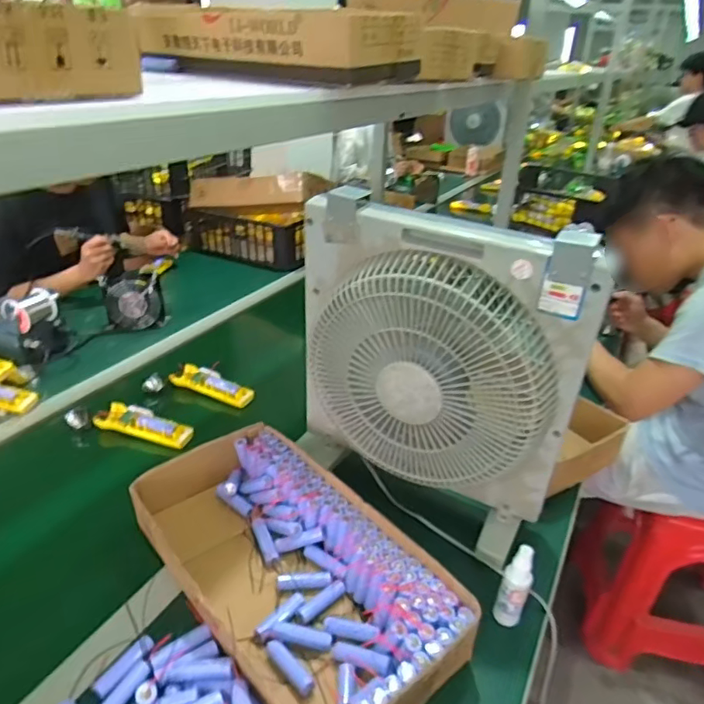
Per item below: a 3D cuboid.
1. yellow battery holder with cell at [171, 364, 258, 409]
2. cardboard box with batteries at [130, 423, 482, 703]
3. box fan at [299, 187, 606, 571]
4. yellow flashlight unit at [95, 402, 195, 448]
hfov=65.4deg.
[{"bbox_3d":[-0.265,0.064,1.034,0.172,0.035,0.056,20,34,26],"label":"yellow battery holder with cell"},{"bbox_3d":[-0.077,0.253,0.656,0.225,0.079,0.414,-20,37,-35],"label":"cardboard box with batteries"},{"bbox_3d":[0.091,0.037,0.715,0.358,0.408,0.126,23,35,29],"label":"box fan"},{"bbox_3d":[-0.350,0.124,0.923,0.163,0.027,0.057,14,31,17],"label":"yellow flashlight unit"}]

